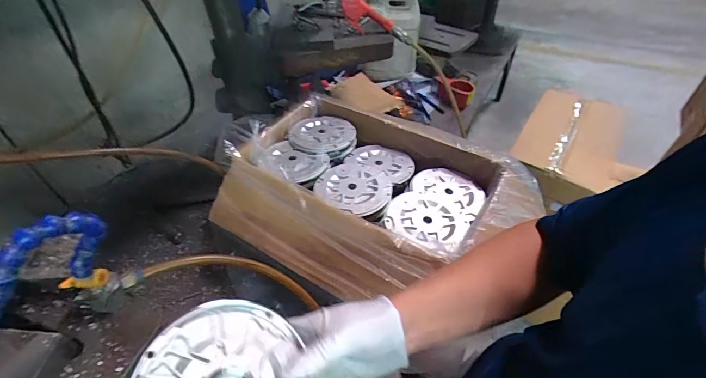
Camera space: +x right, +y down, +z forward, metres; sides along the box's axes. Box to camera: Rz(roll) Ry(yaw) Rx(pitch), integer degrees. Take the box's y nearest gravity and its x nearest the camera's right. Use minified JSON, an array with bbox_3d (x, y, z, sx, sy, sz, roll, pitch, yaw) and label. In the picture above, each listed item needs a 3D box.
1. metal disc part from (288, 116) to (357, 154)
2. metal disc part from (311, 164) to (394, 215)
[{"bbox_3d":[-0.064,-0.117,0.762,0.132,0.019,0.120,-2,45,2],"label":"metal disc part"},{"bbox_3d":[-0.001,-0.006,0.650,0.136,0.020,0.128,-2,45,2],"label":"metal disc part"}]

